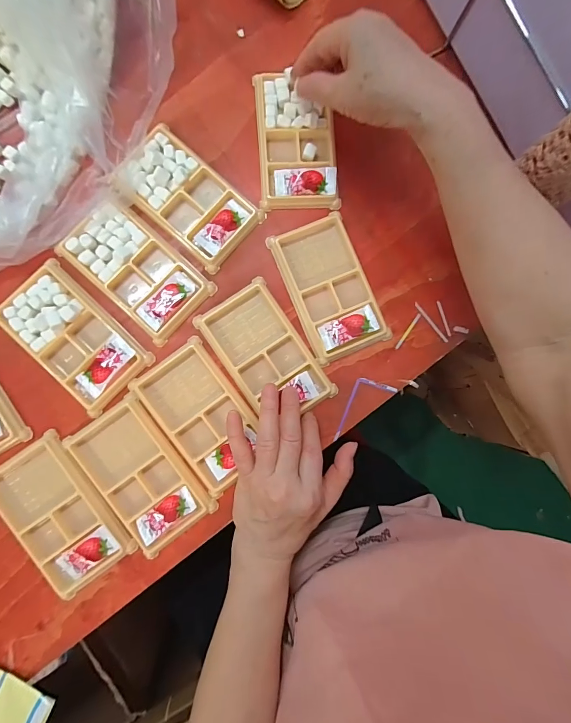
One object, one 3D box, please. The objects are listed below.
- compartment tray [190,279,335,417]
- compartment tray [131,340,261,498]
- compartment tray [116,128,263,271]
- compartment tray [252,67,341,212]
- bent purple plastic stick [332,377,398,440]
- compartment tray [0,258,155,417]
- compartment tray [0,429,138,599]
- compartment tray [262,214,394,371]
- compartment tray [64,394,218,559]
[{"bbox_3d":[-0.019,-0.005,0.357,0.076,0.013,0.134,-34,91,-5],"label":"compartment tray"},{"bbox_3d":[-0.079,0.051,0.355,0.076,0.019,0.134,-36,91,-4],"label":"compartment tray"},{"bbox_3d":[-0.094,-0.159,0.353,0.128,0.011,0.077,41,86,-2],"label":"compartment tray"},{"bbox_3d":[0.012,-0.221,0.364,0.077,0.012,0.134,-4,89,-5],"label":"compartment tray"},{"bbox_3d":[0.072,0.042,0.368,0.080,0.004,0.033,-37,92,-4],"label":"bent purple plastic stick"},{"bbox_3d":[-0.200,-0.021,0.339,0.131,0.015,0.076,45,86,-2],"label":"compartment tray"},{"bbox_3d":[-0.207,0.140,0.336,0.078,0.014,0.137,-33,91,-5],"label":"compartment tray"},{"bbox_3d":[0.045,-0.074,0.363,0.081,0.011,0.134,-23,90,-5],"label":"compartment tray"},{"bbox_3d":[-0.137,0.107,0.343,0.074,0.012,0.134,-36,91,-4],"label":"compartment tray"}]

